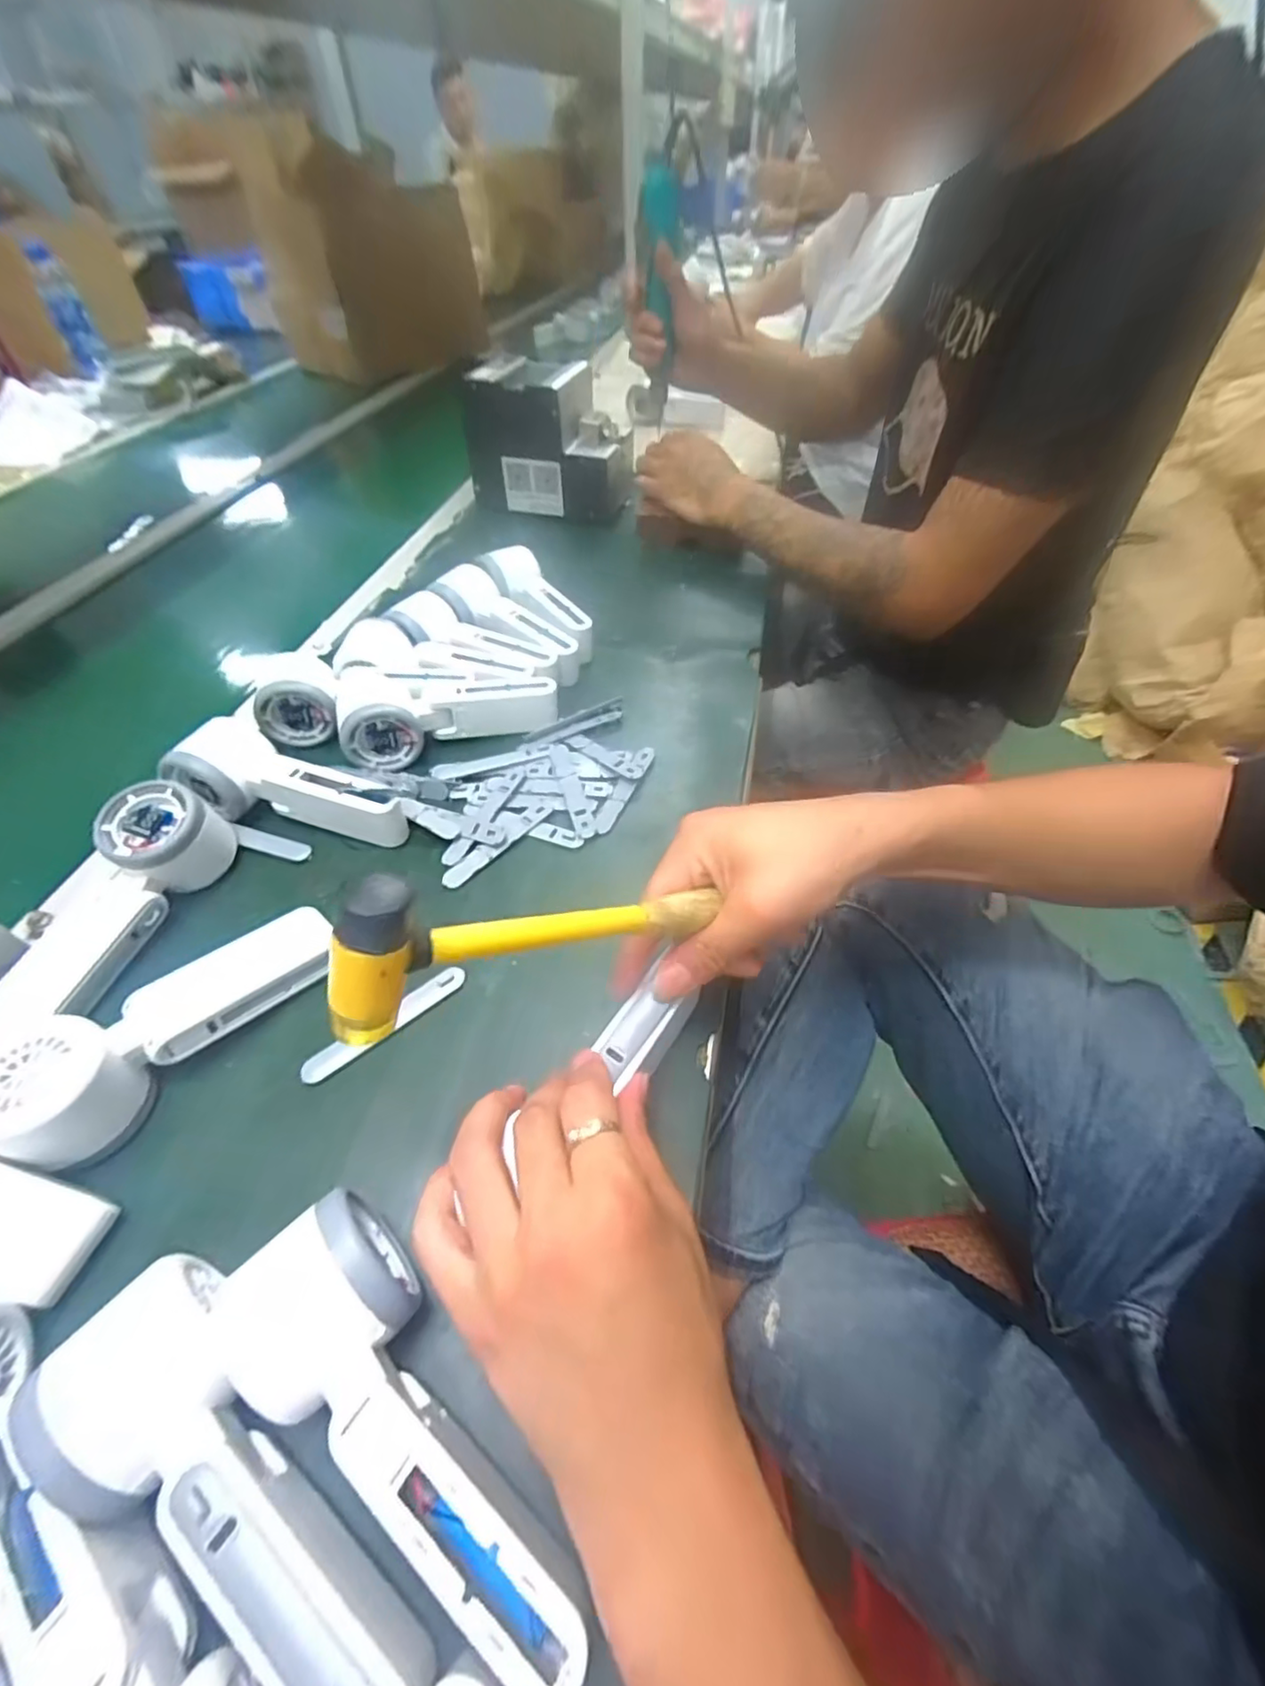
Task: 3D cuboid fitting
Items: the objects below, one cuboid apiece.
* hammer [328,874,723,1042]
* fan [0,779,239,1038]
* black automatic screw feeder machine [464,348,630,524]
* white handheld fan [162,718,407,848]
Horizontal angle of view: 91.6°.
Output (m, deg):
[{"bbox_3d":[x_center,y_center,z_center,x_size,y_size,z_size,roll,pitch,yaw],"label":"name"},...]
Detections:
[{"bbox_3d":[-0.033,0.038,0.247,0.160,0.056,0.021,-3,43,-36],"label":"hammer"},{"bbox_3d":[-0.308,0.036,0.366,0.073,0.062,0.165,8,50,8],"label":"fan"},{"bbox_3d":[-0.095,-0.512,0.788,0.197,0.154,0.137,7,49,7],"label":"black automatic screw feeder machine"},{"bbox_3d":[-0.233,-0.039,0.434,0.156,0.050,0.055,20,51,1],"label":"white handheld fan"}]

